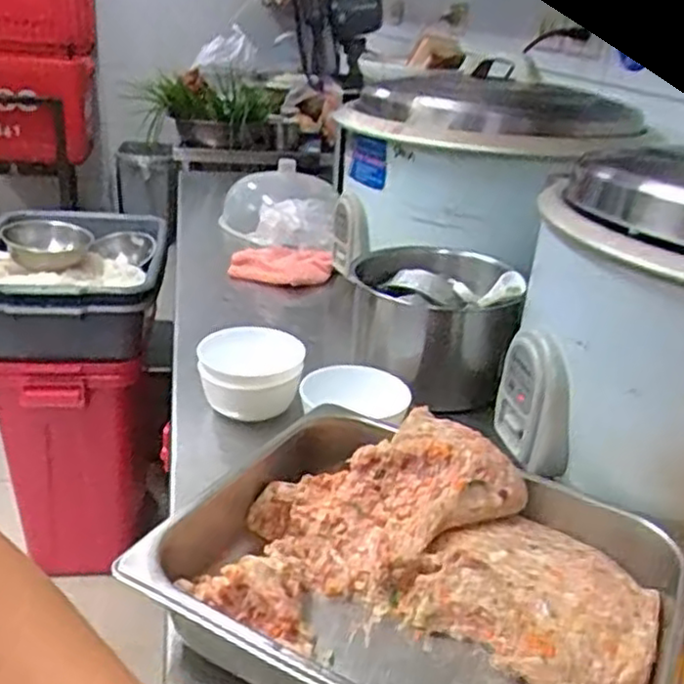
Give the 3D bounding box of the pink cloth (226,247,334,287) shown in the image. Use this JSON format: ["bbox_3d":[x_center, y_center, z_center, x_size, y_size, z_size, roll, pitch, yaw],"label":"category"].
[{"bbox_3d":[-0.091,-0.128,1.140,0.162,0.045,0.113,14,27,18],"label":"pink cloth"}]

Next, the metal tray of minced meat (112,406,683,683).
[{"bbox_3d":[0.053,0.157,0.482,0.318,0.076,0.258,16,28,25],"label":"metal tray of minced meat"}]

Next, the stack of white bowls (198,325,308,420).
[{"bbox_3d":[-0.094,0.036,0.735,0.106,0.068,0.102,3,26,-5],"label":"stack of white bowls"}]

